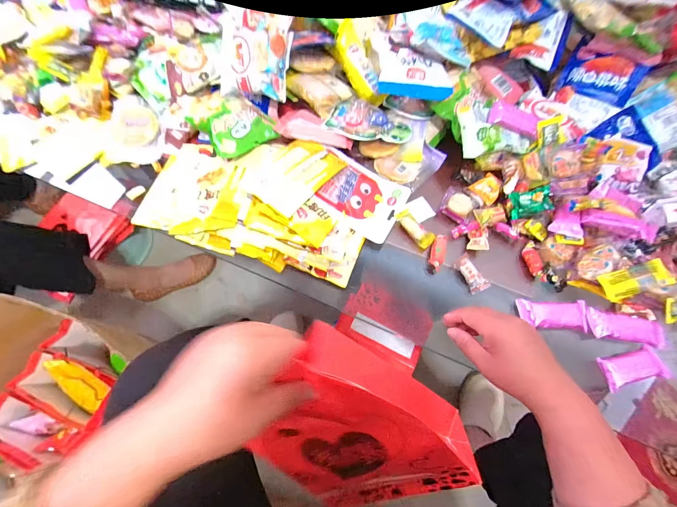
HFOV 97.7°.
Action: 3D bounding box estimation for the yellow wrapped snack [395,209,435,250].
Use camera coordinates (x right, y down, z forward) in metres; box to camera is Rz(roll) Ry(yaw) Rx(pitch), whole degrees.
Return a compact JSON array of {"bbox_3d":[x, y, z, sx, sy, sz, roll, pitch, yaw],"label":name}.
[{"bbox_3d":[0.124,-0.042,0.477,0.030,0.013,0.069,-40,86,-17],"label":"yellow wrapped snack"}]

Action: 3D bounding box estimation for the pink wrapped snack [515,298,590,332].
[{"bbox_3d":[0.311,0.087,0.424,0.093,0.022,0.041,2,66,-1],"label":"pink wrapped snack"}]

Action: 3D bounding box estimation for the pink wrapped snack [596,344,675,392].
[{"bbox_3d":[0.394,0.153,0.396,0.093,0.014,0.040,-11,67,-6],"label":"pink wrapped snack"}]

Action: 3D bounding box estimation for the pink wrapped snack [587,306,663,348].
[{"bbox_3d":[0.403,0.104,0.416,0.092,0.015,0.037,11,66,3],"label":"pink wrapped snack"}]

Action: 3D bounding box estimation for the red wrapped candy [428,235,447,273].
[{"bbox_3d":[0.156,-0.002,0.461,0.020,0.011,0.058,15,79,5],"label":"red wrapped candy"}]

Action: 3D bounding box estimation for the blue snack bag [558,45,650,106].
[{"bbox_3d":[0.447,-0.301,0.510,0.109,0.029,0.063,36,113,21],"label":"blue snack bag"}]

